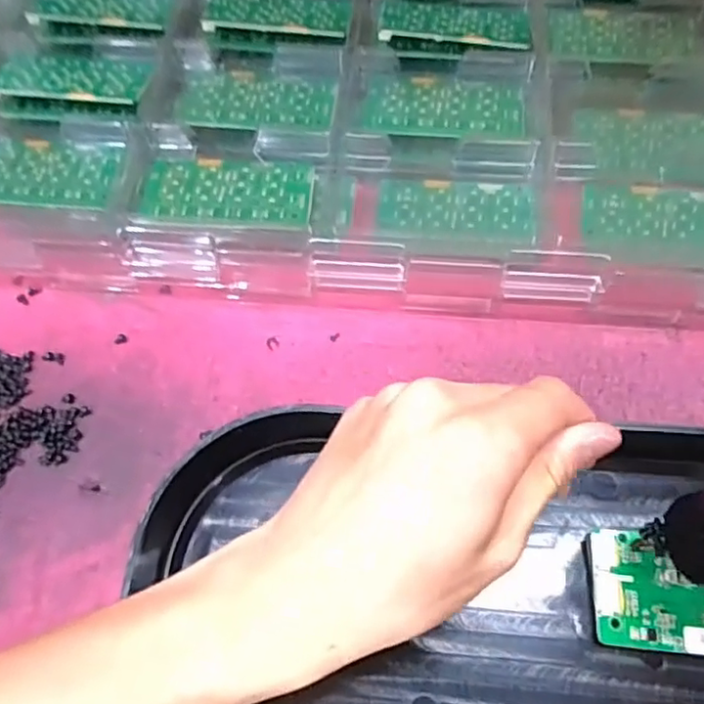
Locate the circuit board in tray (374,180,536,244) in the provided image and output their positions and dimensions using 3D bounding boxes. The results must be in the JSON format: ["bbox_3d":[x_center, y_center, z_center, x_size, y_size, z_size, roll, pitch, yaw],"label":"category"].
[{"bbox_3d":[0.060,-0.082,0.367,0.089,0.004,0.039,6,66,5],"label":"circuit board in tray"}]

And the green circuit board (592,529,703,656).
[{"bbox_3d":[0.152,0.105,0.274,0.093,0.009,0.046,5,65,5],"label":"green circuit board"}]

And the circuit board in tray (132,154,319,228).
[{"bbox_3d":[-0.070,-0.091,0.361,0.094,0.004,0.046,2,62,2],"label":"circuit board in tray"}]

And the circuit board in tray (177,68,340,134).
[{"bbox_3d":[-0.057,-0.155,0.393,0.094,0.005,0.046,4,65,4],"label":"circuit board in tray"}]

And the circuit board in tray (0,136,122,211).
[{"bbox_3d":[-0.184,-0.107,0.380,0.090,0.009,0.051,4,65,4],"label":"circuit board in tray"}]

